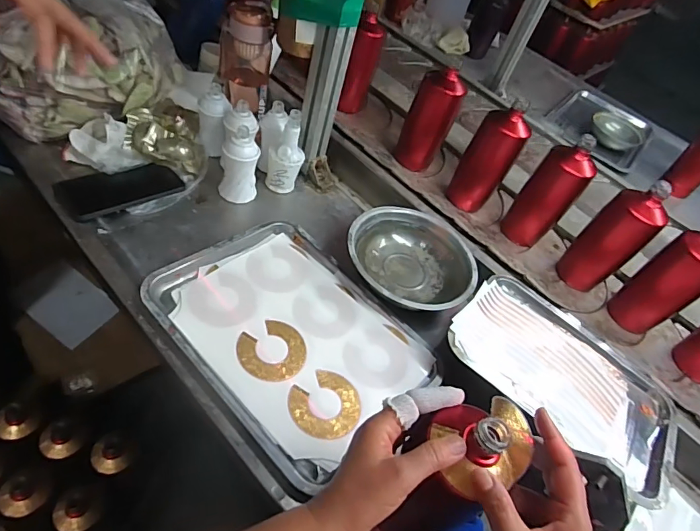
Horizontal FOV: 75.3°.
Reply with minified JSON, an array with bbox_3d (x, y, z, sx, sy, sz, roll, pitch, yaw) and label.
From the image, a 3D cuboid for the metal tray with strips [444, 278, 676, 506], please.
[{"bbox_3d":[0.288,0.143,0.610,0.305,0.030,0.217,38,48,9],"label":"metal tray with strips"}]

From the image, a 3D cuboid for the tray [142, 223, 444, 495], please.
[{"bbox_3d":[-0.072,0.080,0.590,0.321,0.018,0.248,42,49,20],"label":"tray"}]

